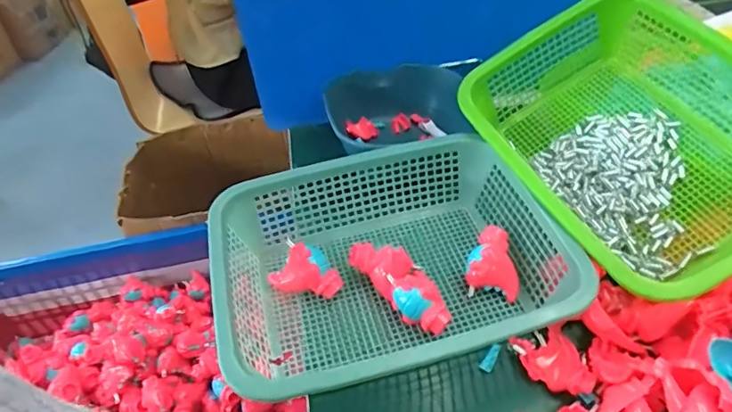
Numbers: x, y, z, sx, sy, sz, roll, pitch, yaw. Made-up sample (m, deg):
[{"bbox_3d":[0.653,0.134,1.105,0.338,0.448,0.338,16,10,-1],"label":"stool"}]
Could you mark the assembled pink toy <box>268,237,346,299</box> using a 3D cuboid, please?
[{"bbox_3d":[-0.070,0.072,0.557,0.082,0.061,0.032,6,44,12],"label":"assembled pink toy"}]

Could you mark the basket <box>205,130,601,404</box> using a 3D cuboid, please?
[{"bbox_3d":[0.024,0.072,0.539,0.333,0.126,0.257,-14,44,-8],"label":"basket"}]

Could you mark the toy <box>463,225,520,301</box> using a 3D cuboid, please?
[{"bbox_3d":[0.144,0.063,0.553,0.056,0.048,0.065,10,45,17],"label":"toy"}]

